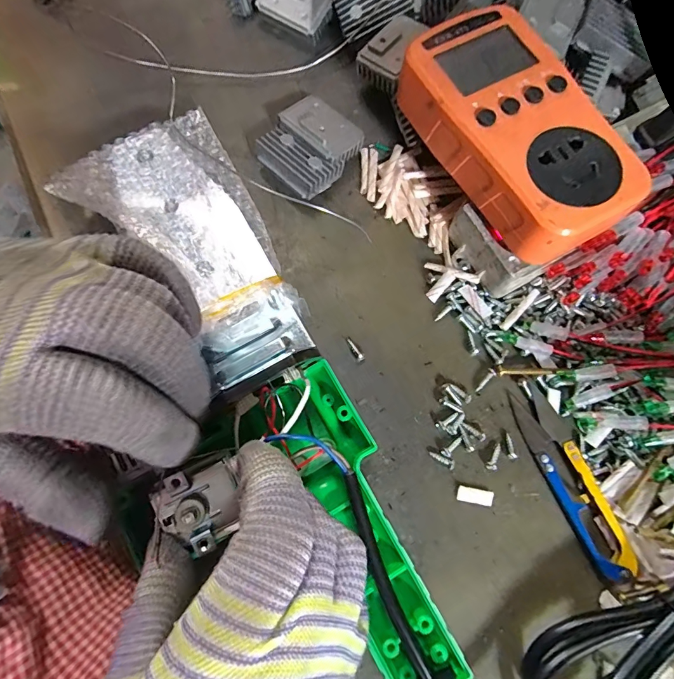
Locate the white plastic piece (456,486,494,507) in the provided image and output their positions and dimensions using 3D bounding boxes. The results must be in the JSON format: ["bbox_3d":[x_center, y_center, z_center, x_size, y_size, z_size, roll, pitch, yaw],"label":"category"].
[{"bbox_3d":[0.072,0.082,0.211,0.019,0.004,0.007,10,77,2],"label":"white plastic piece"}]

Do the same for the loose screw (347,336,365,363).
[{"bbox_3d":[0.011,0.005,0.226,0.006,0.005,0.016,-27,78,-7],"label":"loose screw"}]

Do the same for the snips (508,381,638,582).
[{"bbox_3d":[0.122,0.072,0.210,0.021,0.009,0.097,-24,78,-6],"label":"snips"}]

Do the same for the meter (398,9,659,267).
[{"bbox_3d":[0.087,-0.102,0.199,0.070,0.029,0.126,-31,79,-8],"label":"meter"}]

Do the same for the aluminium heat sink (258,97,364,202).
[{"bbox_3d":[-0.017,-0.117,0.246,0.049,0.023,0.056,41,74,5],"label":"aluminium heat sink"}]

